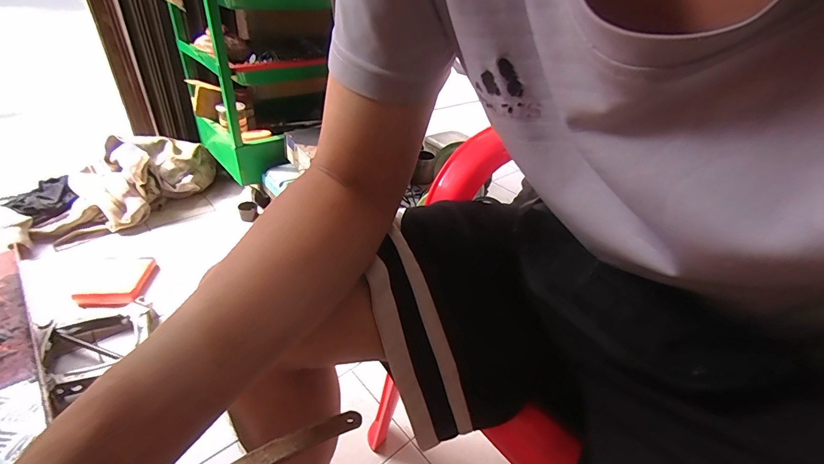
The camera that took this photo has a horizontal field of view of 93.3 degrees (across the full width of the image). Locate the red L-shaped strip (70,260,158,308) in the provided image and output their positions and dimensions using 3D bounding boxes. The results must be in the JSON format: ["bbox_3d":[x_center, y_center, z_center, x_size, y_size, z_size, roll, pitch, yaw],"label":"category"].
[{"bbox_3d":[-0.707,0.141,0.966,0.099,0.033,0.185,24,39,24],"label":"red L-shaped strip"}]

